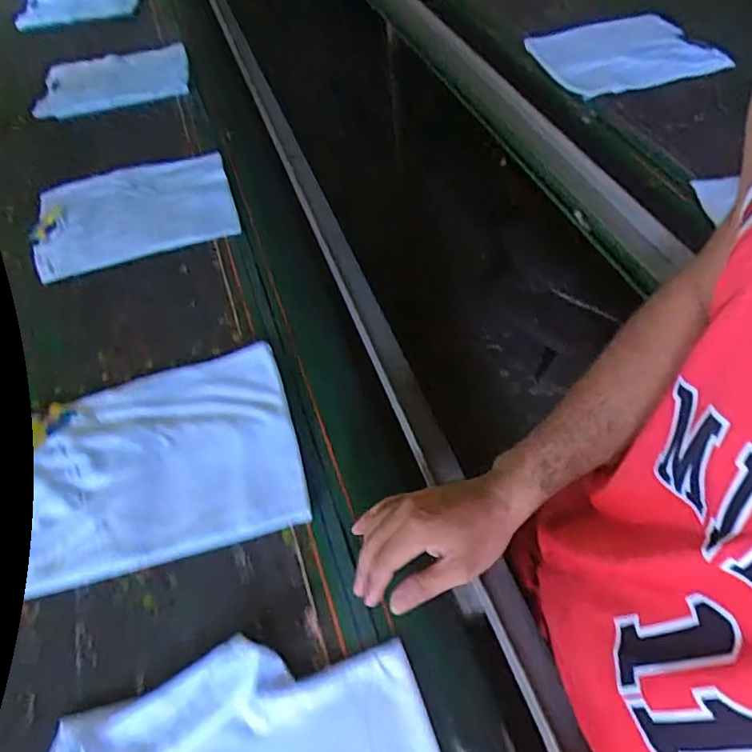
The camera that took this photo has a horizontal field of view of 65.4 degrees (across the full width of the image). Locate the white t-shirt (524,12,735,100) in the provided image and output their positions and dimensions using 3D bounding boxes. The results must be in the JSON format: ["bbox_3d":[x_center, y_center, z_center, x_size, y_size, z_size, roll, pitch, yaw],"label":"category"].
[{"bbox_3d":[0.479,-0.623,1.134,0.310,0.033,0.229,-22,67,-9],"label":"white t-shirt"}]

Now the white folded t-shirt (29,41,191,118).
[{"bbox_3d":[-0.531,-0.605,1.188,0.291,0.027,0.190,-12,60,-4],"label":"white folded t-shirt"}]

